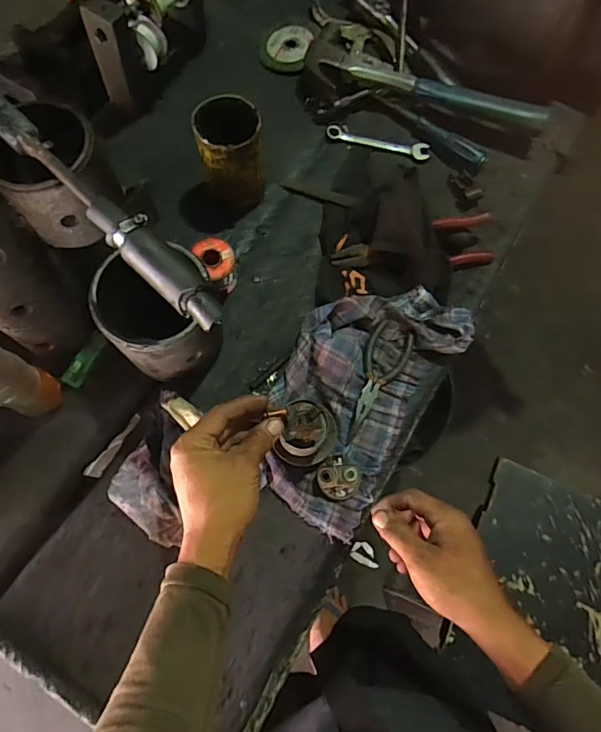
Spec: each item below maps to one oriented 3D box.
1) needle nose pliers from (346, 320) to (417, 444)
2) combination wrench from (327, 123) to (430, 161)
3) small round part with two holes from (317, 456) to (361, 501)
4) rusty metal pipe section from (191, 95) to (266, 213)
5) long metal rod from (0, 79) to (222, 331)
[{"bbox_3d":[0.083,0.019,0.555,0.054,0.013,0.145,28,74,8],"label":"needle nose pliers"},{"bbox_3d":[0.107,-0.311,0.653,0.142,0.004,0.026,17,73,4],"label":"combination wrench"},{"bbox_3d":[0.043,0.121,0.514,0.047,0.028,0.046,0,72,-1],"label":"small round part with two holes"},{"bbox_3d":[-0.083,-0.245,0.575,0.074,0.121,0.085,-10,74,-6],"label":"rusty metal pipe section"},{"bbox_3d":[-0.153,-0.122,0.348,0.267,0.039,0.032,42,76,11],"label":"long metal rod"}]

